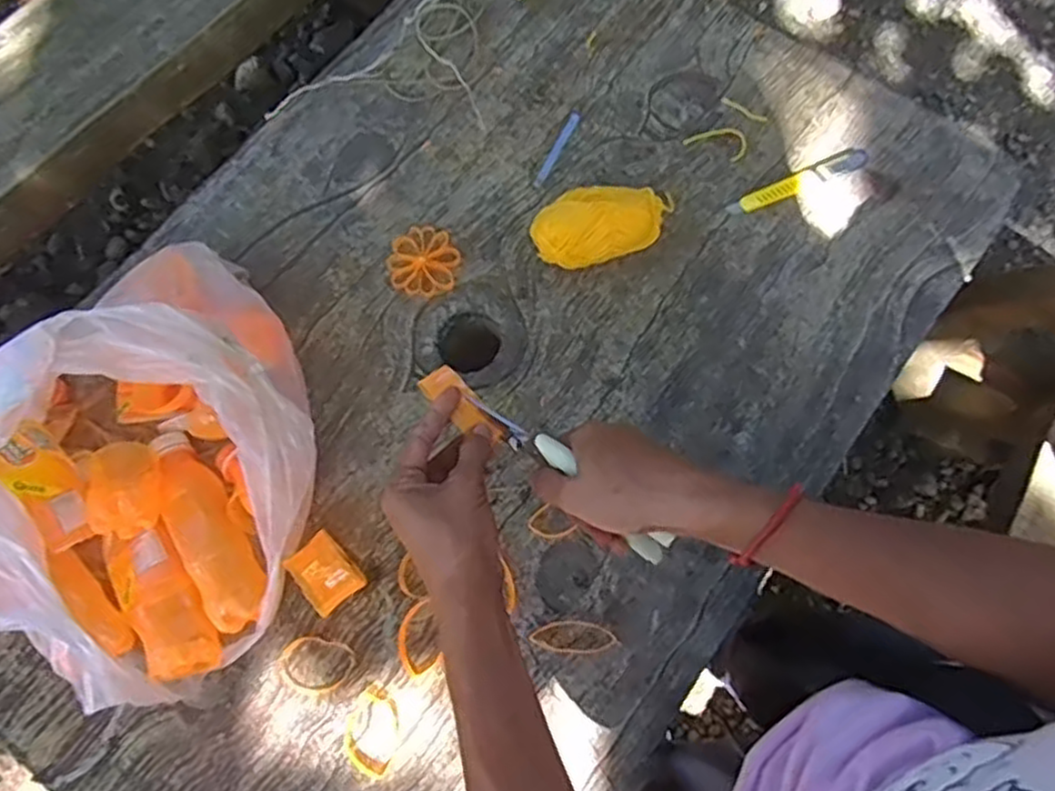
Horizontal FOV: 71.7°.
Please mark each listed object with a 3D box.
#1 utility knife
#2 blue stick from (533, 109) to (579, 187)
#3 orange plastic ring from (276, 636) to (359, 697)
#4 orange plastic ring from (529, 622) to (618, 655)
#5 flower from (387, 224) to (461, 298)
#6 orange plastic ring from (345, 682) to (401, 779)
[{"bbox_3d":[0.252,-0.198,0.678,0.136,0.015,0.020,-24,77,-7],"label":"utility knife"},{"bbox_3d":[0.029,-0.235,0.694,0.010,0.004,0.089,26,76,5],"label":"blue stick"},{"bbox_3d":[-0.163,0.210,0.566,0.060,0.005,0.041,12,76,1],"label":"orange plastic ring"},{"bbox_3d":[0.036,0.189,0.567,0.067,0.005,0.024,4,75,-1],"label":"orange plastic ring"},{"bbox_3d":[-0.094,-0.122,0.658,0.062,0.008,0.062,0,76,-1],"label":"flower"},{"bbox_3d":[-0.115,0.253,0.551,0.042,0.005,0.057,26,76,5],"label":"orange plastic ring"}]

